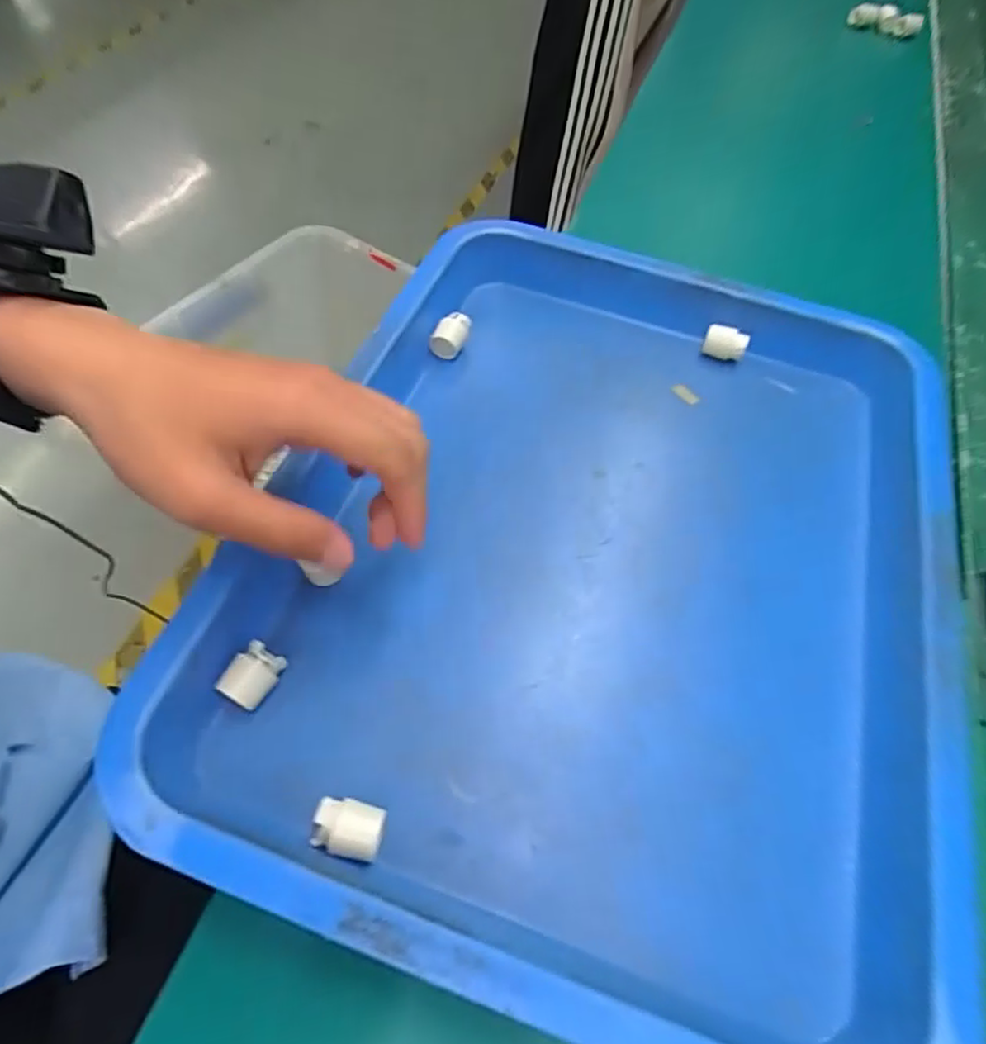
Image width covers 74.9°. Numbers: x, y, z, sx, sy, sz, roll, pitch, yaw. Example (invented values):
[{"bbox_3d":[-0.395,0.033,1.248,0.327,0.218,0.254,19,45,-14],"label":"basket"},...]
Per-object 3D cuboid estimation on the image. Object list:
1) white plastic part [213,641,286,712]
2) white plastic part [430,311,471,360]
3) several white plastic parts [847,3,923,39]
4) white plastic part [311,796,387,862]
[{"bbox_3d":[-0.111,0.072,0.297,0.019,0.019,0.027,28,60,10],"label":"white plastic part"},{"bbox_3d":[-0.029,-0.124,0.430,0.019,0.019,0.031,19,59,5],"label":"white plastic part"},{"bbox_3d":[0.480,-0.615,0.786,0.083,0.020,0.026,23,58,10],"label":"several white plastic parts"},{"bbox_3d":[-0.059,0.126,0.264,0.027,0.017,0.021,13,59,1],"label":"white plastic part"}]

